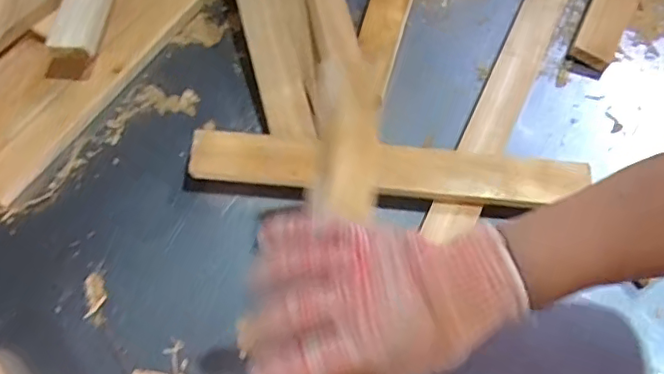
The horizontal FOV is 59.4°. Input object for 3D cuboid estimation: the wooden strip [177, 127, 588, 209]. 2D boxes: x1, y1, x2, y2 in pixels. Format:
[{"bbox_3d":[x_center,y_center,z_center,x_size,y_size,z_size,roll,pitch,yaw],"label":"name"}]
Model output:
[{"bbox_3d":[0.057,-0.022,0.623,0.416,0.021,0.060,5,61,6],"label":"wooden strip"}]

